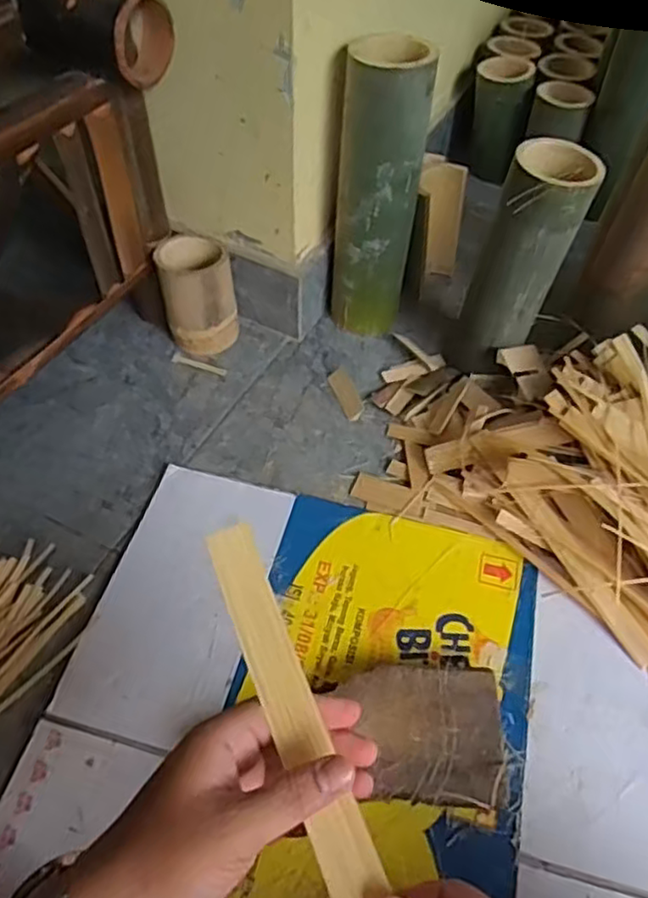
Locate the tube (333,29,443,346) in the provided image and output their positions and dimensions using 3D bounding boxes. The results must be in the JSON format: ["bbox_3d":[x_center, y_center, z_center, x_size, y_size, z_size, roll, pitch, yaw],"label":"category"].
[{"bbox_3d":[0.061,-0.290,0.781,0.089,0.327,0.084,1,51,-1],"label":"tube"}]

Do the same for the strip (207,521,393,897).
[{"bbox_3d":[-0.016,0.139,0.354,0.028,0.011,0.211,-18,66,-16],"label":"strip"}]

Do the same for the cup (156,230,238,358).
[{"bbox_3d":[-0.153,-0.186,0.823,0.081,0.126,0.078,1,51,-1],"label":"cup"}]

